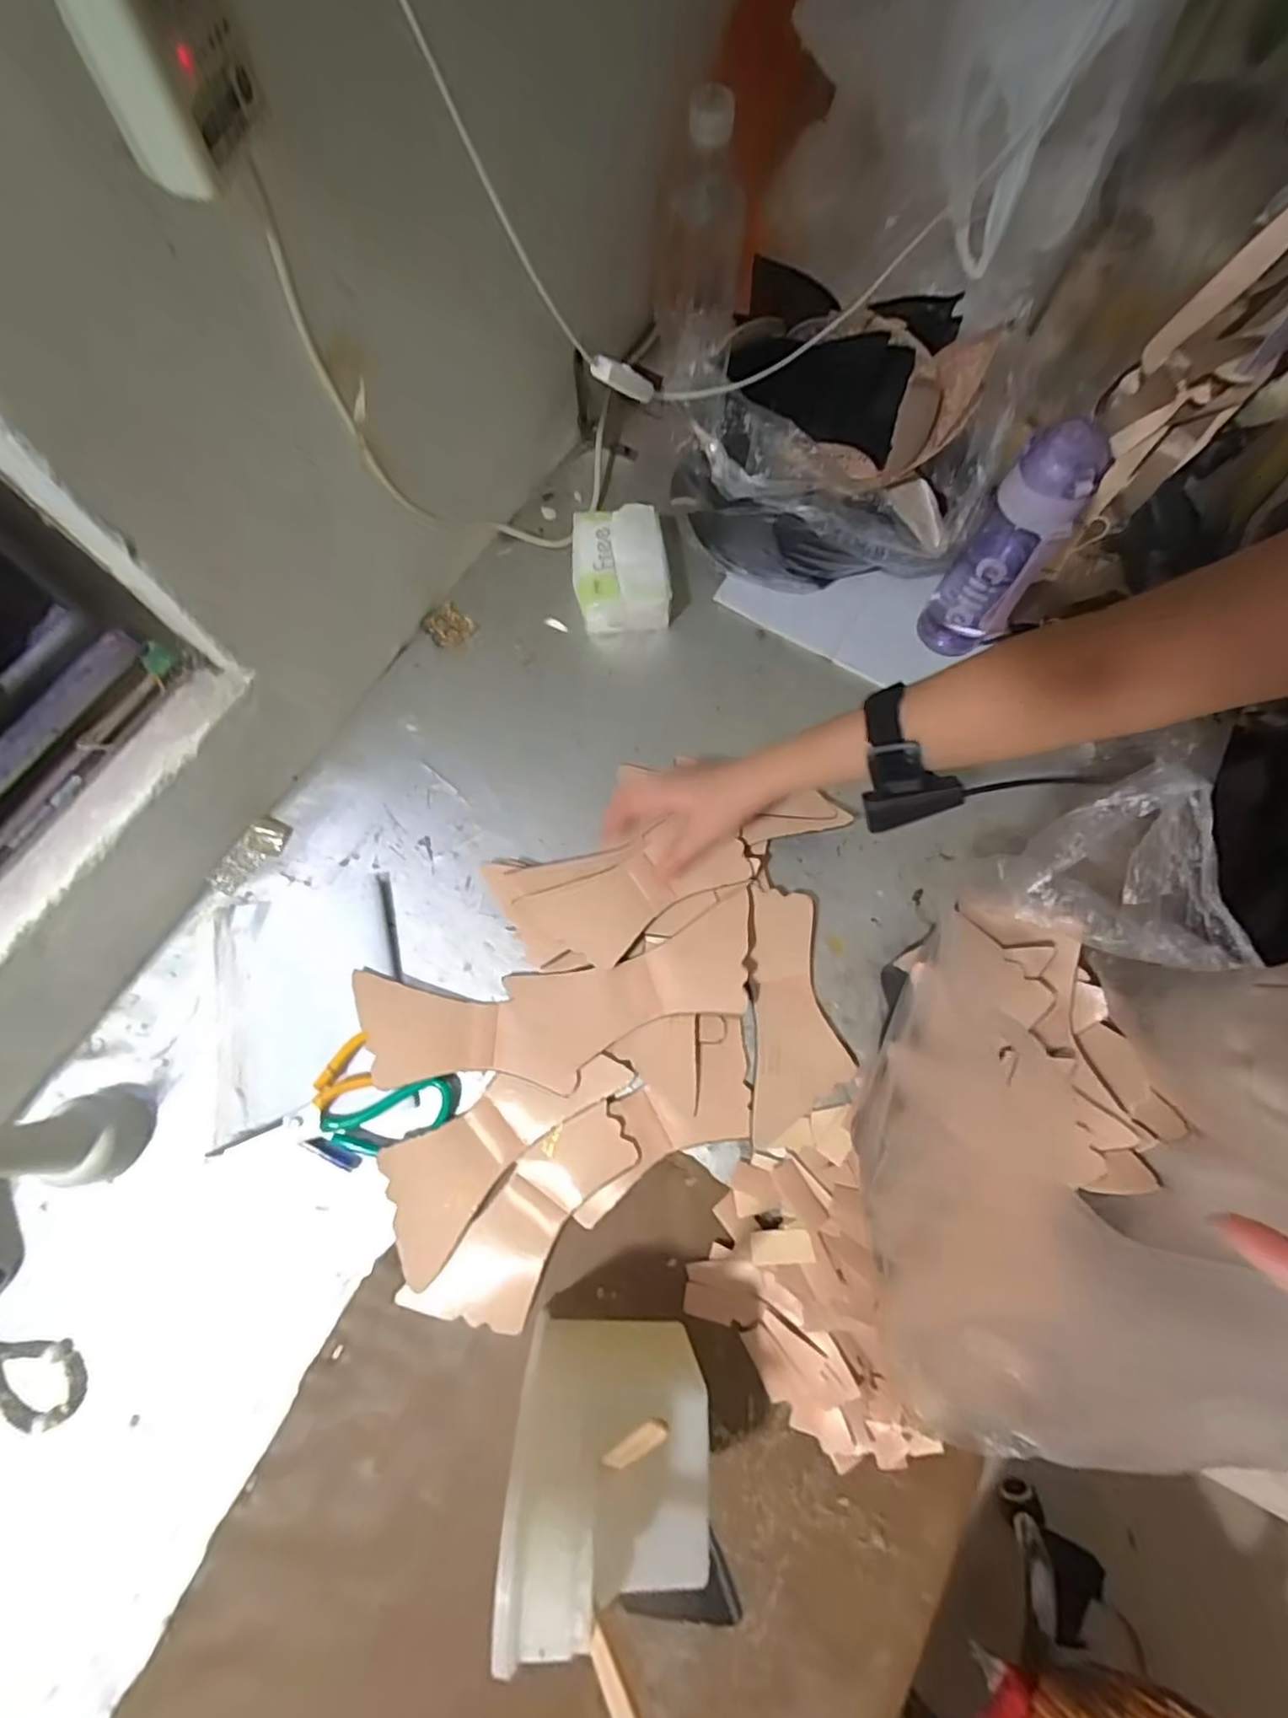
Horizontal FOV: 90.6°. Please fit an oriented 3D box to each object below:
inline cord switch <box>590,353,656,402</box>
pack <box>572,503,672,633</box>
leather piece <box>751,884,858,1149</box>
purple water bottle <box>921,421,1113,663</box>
[{"bbox_3d":[-0.015,-0.369,0.490,0.059,0.021,0.012,-5,68,-43],"label":"inline cord switch"},{"bbox_3d":[-0.025,-0.301,0.674,0.099,0.062,0.119,-6,73,-4],"label":"pack"},{"bbox_3d":[0.139,0.136,0.568,0.083,0.009,0.212,1,78,0],"label":"leather piece"},{"bbox_3d":[0.332,-0.278,0.588,0.076,0.232,0.062,41,76,10],"label":"purple water bottle"}]

